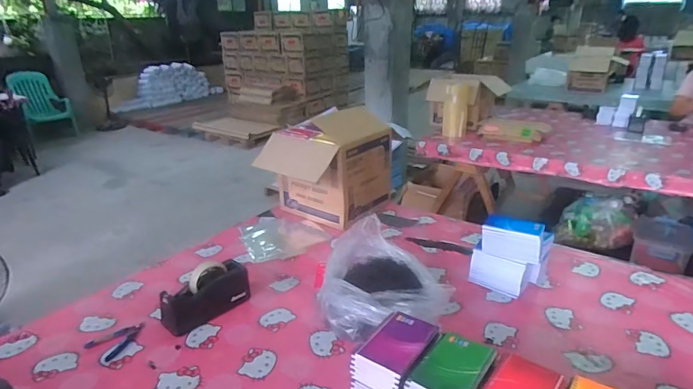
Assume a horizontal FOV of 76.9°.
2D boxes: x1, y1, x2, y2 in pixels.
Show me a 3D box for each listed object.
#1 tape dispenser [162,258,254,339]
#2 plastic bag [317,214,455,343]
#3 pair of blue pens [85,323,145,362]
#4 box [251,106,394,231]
[{"bbox_3d":[-0.329,0.237,1.032,0.206,0.109,0.070,-21,29,-40],"label":"tape dispenser"},{"bbox_3d":[0.066,0.207,1.007,0.253,0.165,0.293,-9,23,-18],"label":"plastic bag"},{"bbox_3d":[-0.512,0.320,0.967,0.084,0.016,0.114,6,23,17],"label":"pair of blue pens"},{"bbox_3d":[-0.061,-0.101,1.559,0.326,0.336,0.357,15,27,35],"label":"box"}]

